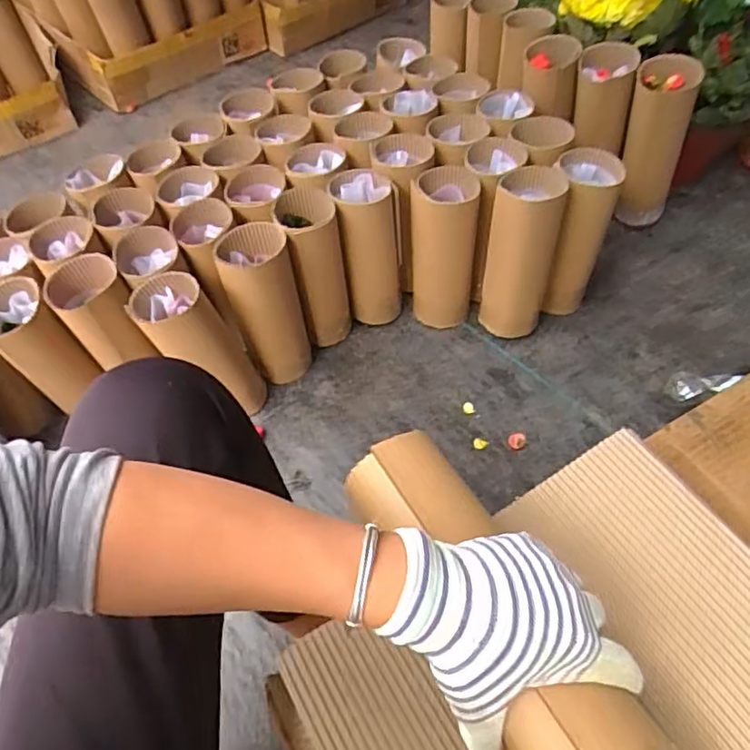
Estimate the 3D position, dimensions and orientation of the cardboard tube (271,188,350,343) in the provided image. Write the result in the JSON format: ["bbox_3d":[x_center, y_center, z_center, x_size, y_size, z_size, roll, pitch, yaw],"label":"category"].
[{"bbox_3d":[-0.089,-0.157,0.926,0.083,0.238,0.101,-10,55,-1],"label":"cardboard tube"}]

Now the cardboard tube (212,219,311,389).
[{"bbox_3d":[-0.157,-0.095,0.895,0.094,0.243,0.096,-18,55,-7],"label":"cardboard tube"}]

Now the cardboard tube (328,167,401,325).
[{"bbox_3d":[-0.010,-0.194,0.947,0.086,0.241,0.090,-11,55,-2],"label":"cardboard tube"}]

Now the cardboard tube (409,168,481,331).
[{"bbox_3d":[0.105,-0.191,0.939,0.099,0.247,0.087,-6,55,2],"label":"cardboard tube"}]

